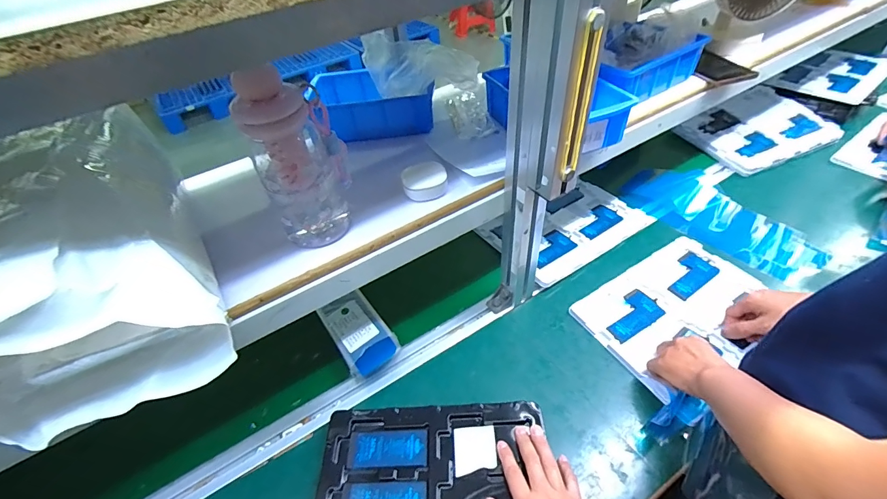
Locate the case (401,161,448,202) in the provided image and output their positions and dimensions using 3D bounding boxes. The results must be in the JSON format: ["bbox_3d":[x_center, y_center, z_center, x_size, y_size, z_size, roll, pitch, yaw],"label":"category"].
[{"bbox_3d":[-0.024,-0.088,0.506,0.055,0.027,0.054,-4,45,4],"label":"case"}]

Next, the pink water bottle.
[{"bbox_3d":[-0.149,-0.091,0.411,0.091,0.171,0.065,-23,47,-15],"label":"pink water bottle"}]

